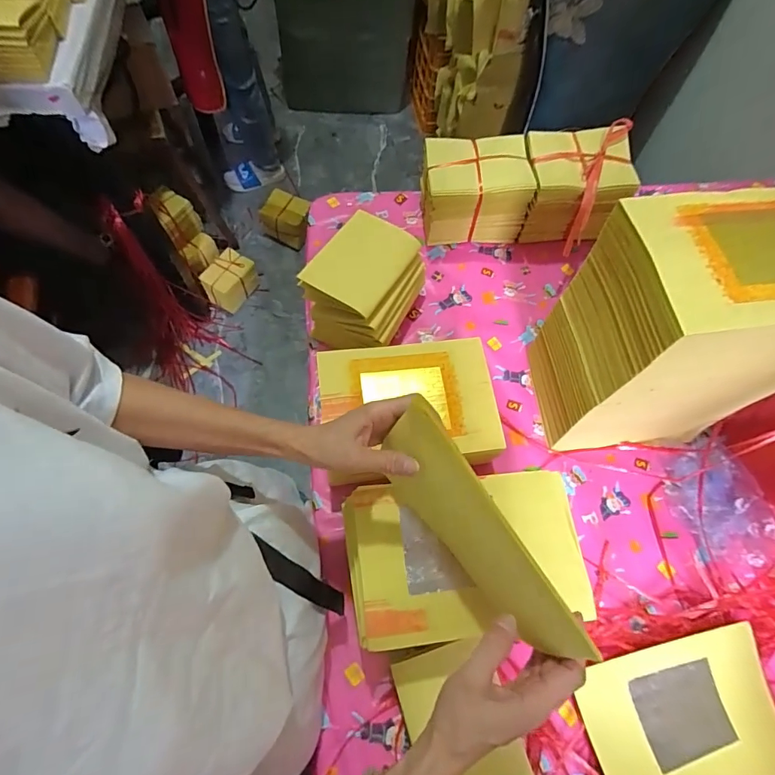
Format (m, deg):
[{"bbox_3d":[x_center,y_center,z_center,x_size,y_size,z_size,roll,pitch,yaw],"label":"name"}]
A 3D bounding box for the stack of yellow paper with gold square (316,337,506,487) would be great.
[{"bbox_3d":[0.026,0.036,0.617,0.227,0.098,0.171,-7,68,-5],"label":"stack of yellow paper with gold square"}]

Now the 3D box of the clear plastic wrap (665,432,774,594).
[{"bbox_3d":[0.455,0.166,0.596,0.093,0.061,0.189,-13,69,-8],"label":"clear plastic wrap"}]

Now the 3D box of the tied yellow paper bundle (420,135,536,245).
[{"bbox_3d":[0.142,-0.335,0.747,0.173,0.124,0.117,-2,67,-3],"label":"tied yellow paper bundle"}]

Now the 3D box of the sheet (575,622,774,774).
[{"bbox_3d":[0.348,0.388,0.505,0.225,0.018,0.160,-11,68,-7],"label":"sheet"}]

